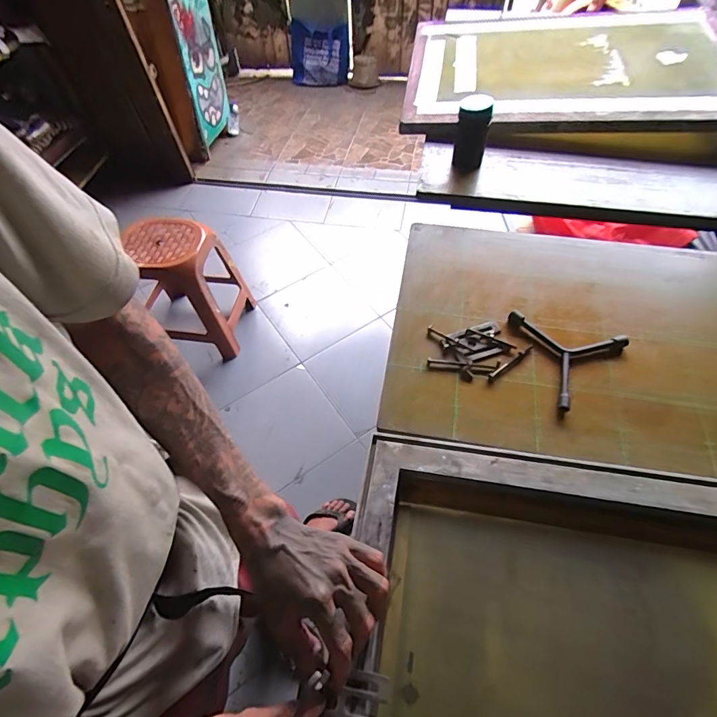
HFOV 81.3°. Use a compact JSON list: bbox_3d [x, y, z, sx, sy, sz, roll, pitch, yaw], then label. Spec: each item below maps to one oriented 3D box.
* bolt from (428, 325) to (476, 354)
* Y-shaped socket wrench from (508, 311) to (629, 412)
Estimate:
[{"bbox_3d":[0.133,-0.028,0.596,0.075,0.006,0.010,28,63,19],"label":"bolt"},{"bbox_3d":[0.300,-0.016,0.577,0.134,0.016,0.161,-15,57,-7],"label":"Y-shaped socket wrench"}]

